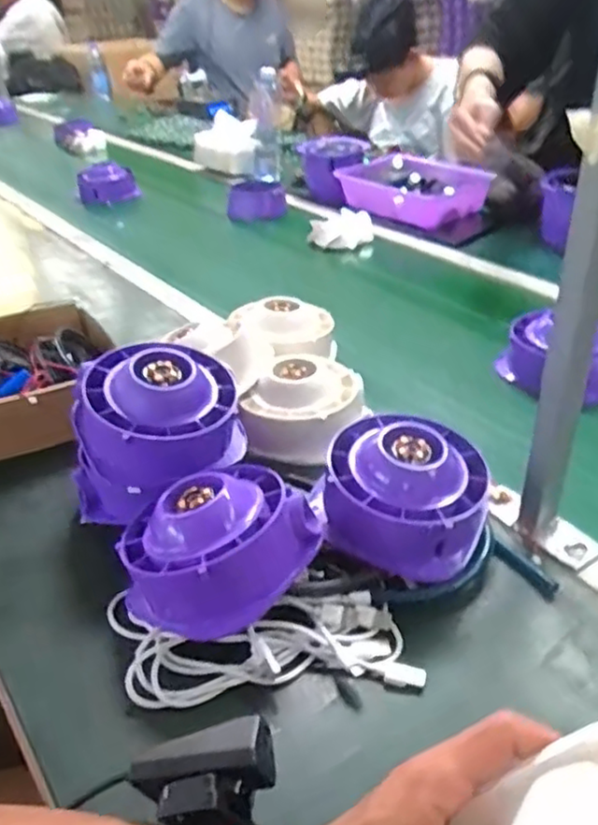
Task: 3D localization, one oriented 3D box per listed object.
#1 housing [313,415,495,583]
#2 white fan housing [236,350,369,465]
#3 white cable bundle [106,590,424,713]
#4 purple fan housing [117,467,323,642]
[{"bbox_3d":[0.088,0.065,0.556,0.127,0.095,0.134,-28,42,-35],"label":"housing"},{"bbox_3d":[0.005,-0.010,0.717,0.124,0.075,0.129,3,34,5],"label":"white fan housing"},{"bbox_3d":[-0.032,0.168,0.481,0.225,0.027,0.084,3,34,5],"label":"white cable bundle"},{"bbox_3d":[-0.060,0.105,0.514,0.127,0.096,0.119,0,34,0],"label":"purple fan housing"}]

